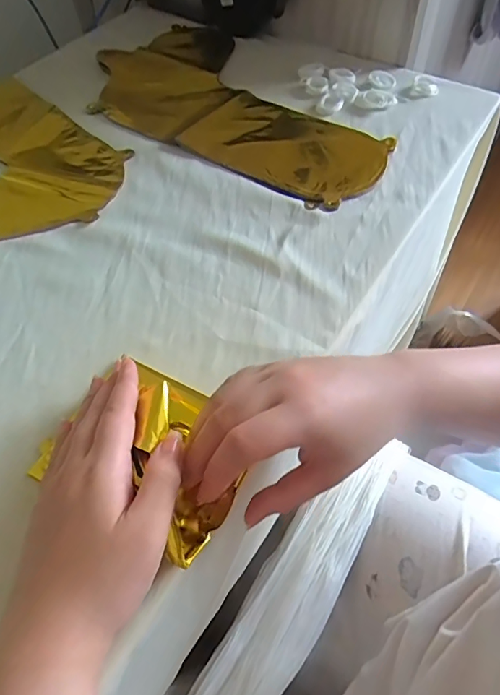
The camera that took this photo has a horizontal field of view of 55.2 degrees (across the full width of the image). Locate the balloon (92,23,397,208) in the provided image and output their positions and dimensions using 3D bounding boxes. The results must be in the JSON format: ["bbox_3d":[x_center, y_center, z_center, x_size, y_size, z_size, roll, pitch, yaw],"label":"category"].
[{"bbox_3d":[-0.007,-0.291,0.568,0.396,0.035,0.237,32,62,22],"label":"balloon"}]

